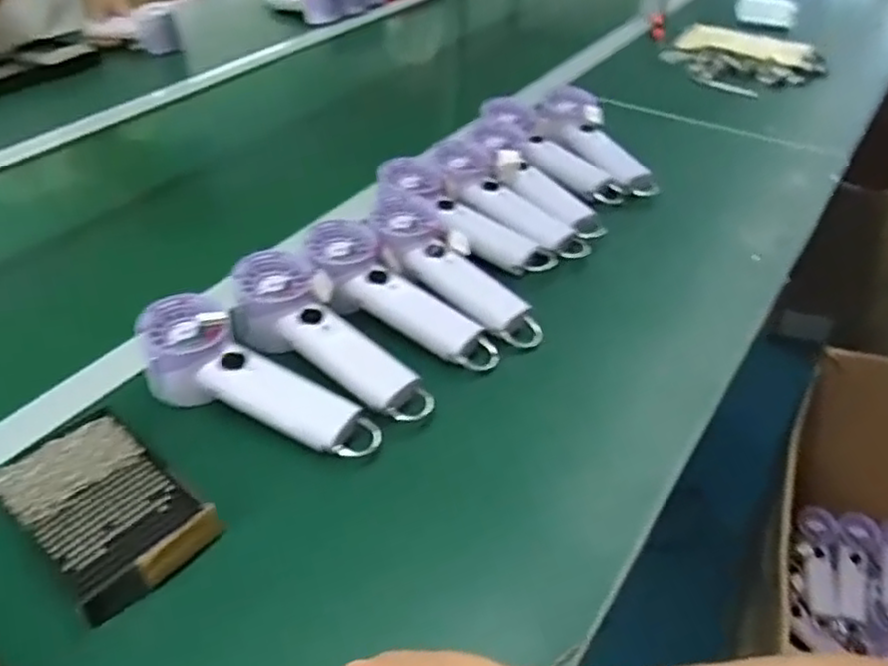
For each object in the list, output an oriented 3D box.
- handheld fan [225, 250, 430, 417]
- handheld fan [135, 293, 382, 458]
[{"bbox_3d":[-0.090,0.005,0.551,0.197,0.045,0.066,37,51,20],"label":"handheld fan"},{"bbox_3d":[-0.138,0.037,0.518,0.199,0.058,0.068,27,46,12],"label":"handheld fan"}]

